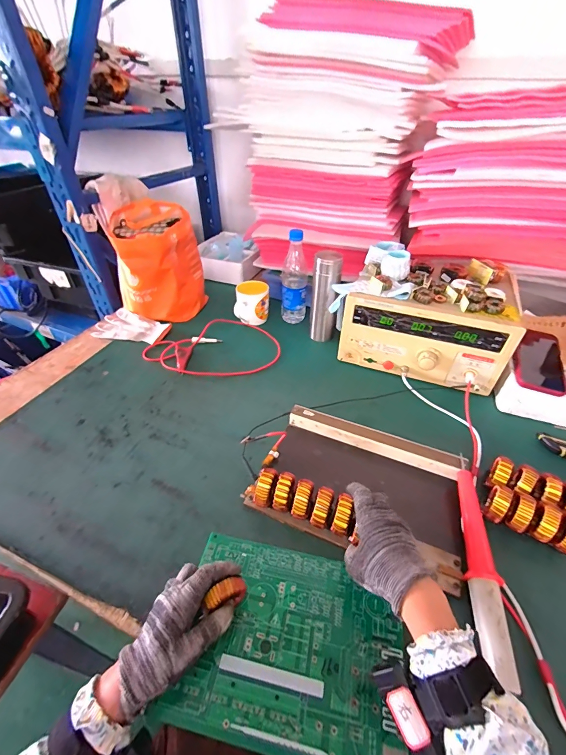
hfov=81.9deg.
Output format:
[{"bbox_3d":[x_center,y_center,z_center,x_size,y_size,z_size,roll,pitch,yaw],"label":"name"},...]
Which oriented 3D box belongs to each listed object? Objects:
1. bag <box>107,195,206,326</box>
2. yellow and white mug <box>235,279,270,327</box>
[{"bbox_3d":[-0.326,-0.296,0.858,0.216,0.235,0.220,-12,43,-16],"label":"bag"},{"bbox_3d":[-0.080,-0.189,0.844,0.086,0.093,0.075,0,41,-2],"label":"yellow and white mug"}]

